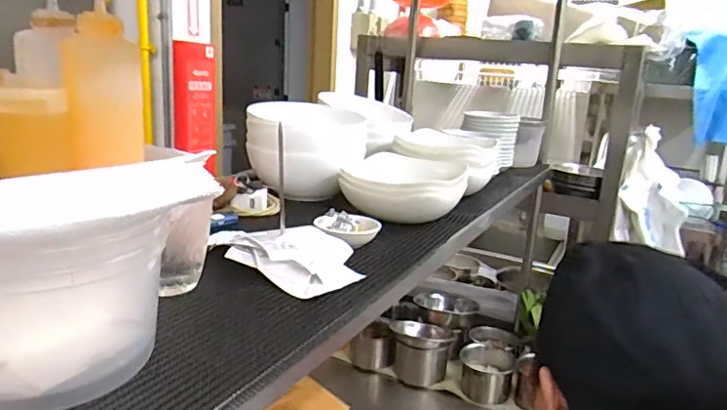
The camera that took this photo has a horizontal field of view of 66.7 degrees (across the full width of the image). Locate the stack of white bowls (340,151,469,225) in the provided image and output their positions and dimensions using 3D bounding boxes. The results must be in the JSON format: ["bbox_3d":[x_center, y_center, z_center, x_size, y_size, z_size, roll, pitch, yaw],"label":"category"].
[{"bbox_3d":[0.055,-0.024,0.738,0.154,0.060,0.154,5,14,7],"label":"stack of white bowls"}]

